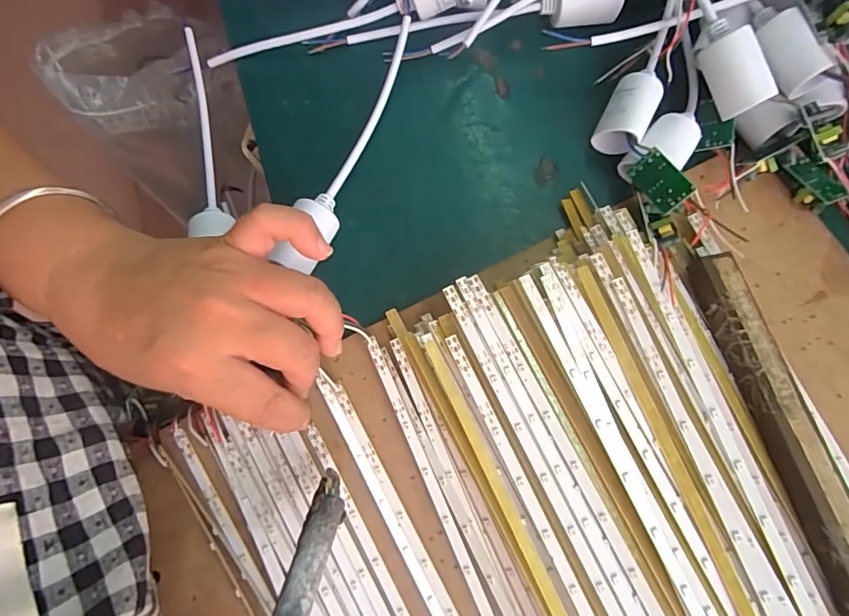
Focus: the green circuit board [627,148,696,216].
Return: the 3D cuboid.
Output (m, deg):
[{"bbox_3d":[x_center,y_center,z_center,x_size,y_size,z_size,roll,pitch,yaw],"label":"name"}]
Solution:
[{"bbox_3d":[0.135,-0.072,0.262,0.004,0.020,0.037,9,48,-43],"label":"green circuit board"}]

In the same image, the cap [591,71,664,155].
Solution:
[{"bbox_3d":[0.125,-0.119,0.286,0.027,0.029,0.045,27,76,6],"label":"cap"}]

